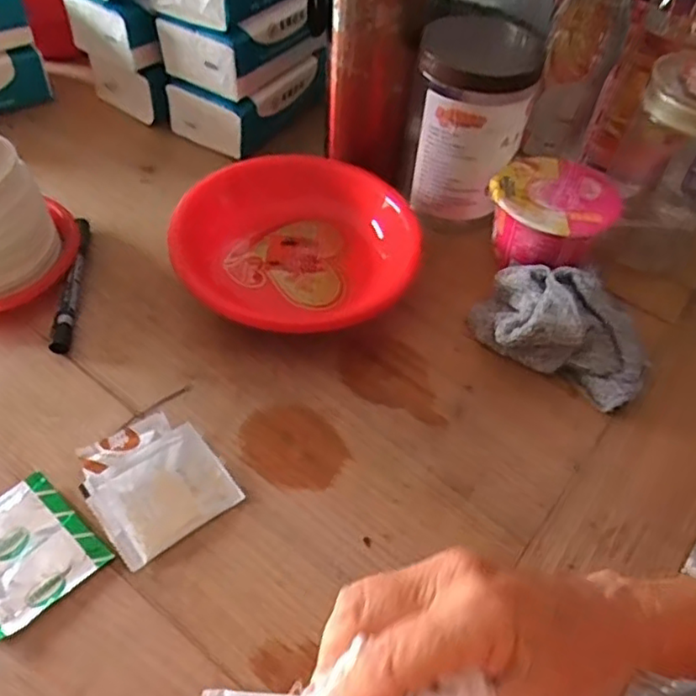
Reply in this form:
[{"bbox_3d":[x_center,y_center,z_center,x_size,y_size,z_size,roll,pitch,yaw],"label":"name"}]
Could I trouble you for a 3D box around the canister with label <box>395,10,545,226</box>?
[{"bbox_3d":[0.101,-0.198,0.550,0.093,0.138,0.112,12,52,5],"label":"canister with label"}]

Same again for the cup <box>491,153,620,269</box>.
[{"bbox_3d":[0.166,-0.105,0.548,0.095,0.071,0.093,2,51,-3],"label":"cup"}]

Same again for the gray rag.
[{"bbox_3d":[0.162,-0.018,0.490,0.126,0.054,0.084,25,54,15],"label":"gray rag"}]

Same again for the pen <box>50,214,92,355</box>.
[{"bbox_3d":[-0.216,-0.052,0.514,0.014,0.017,0.137,-3,52,-7],"label":"pen"}]

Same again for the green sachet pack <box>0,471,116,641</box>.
[{"bbox_3d":[-0.193,0.120,0.382,0.078,0.006,0.073,38,58,23],"label":"green sachet pack"}]

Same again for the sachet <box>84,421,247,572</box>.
[{"bbox_3d":[-0.115,0.089,0.407,0.078,0.014,0.064,-32,60,-26],"label":"sachet"}]

